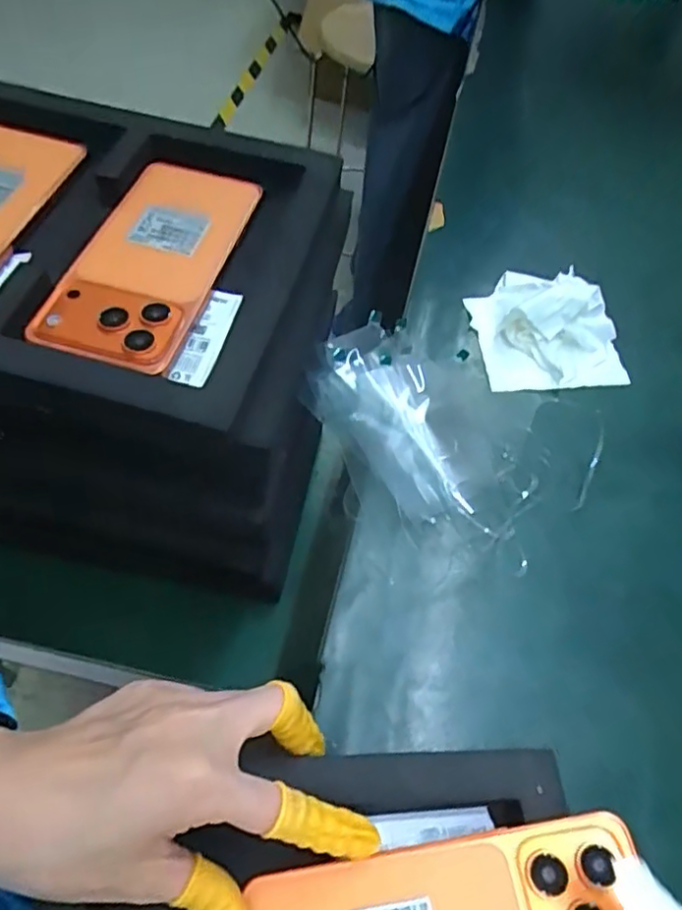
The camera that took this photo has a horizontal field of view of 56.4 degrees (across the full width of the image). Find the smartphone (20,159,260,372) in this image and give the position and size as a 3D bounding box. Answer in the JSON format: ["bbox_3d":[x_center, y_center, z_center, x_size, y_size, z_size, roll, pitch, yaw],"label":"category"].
[{"bbox_3d":[-0.103,-0.109,0.355,0.070,0.017,0.157,15,58,5],"label":"smartphone"}]

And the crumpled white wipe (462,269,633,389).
[{"bbox_3d":[0.154,-0.100,0.470,0.101,0.046,0.099,-4,59,-9],"label":"crumpled white wipe"}]

